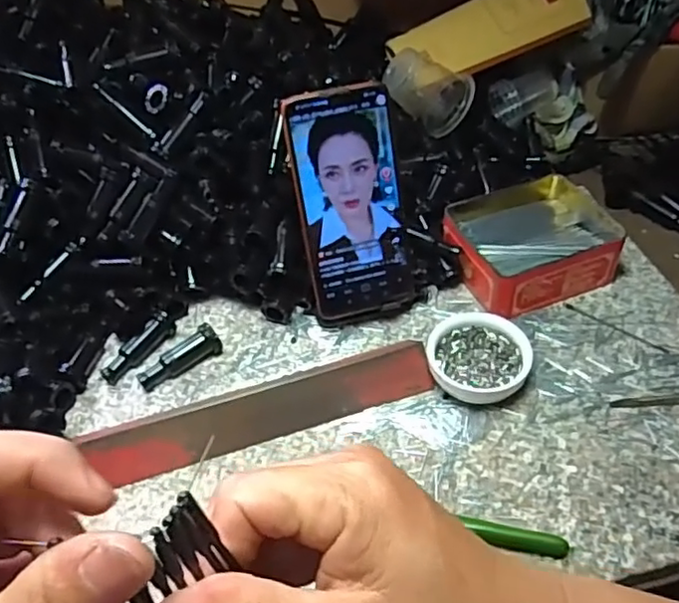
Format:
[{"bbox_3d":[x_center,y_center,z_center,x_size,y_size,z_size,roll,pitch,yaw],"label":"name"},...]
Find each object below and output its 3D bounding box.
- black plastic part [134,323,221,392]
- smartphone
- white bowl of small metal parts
[{"bbox_3d":[-0.122,0.042,0.486,0.066,0.020,0.017,-28,50,-21],"label":"black plastic part"},{"bbox_3d":[0.010,-0.070,0.474,0.079,0.166,0.011,-13,21,-7],"label":"smartphone"},{"bbox_3d":[0.101,0.042,0.467,0.071,0.025,0.068,-3,45,3],"label":"white bowl of small metal parts"}]

